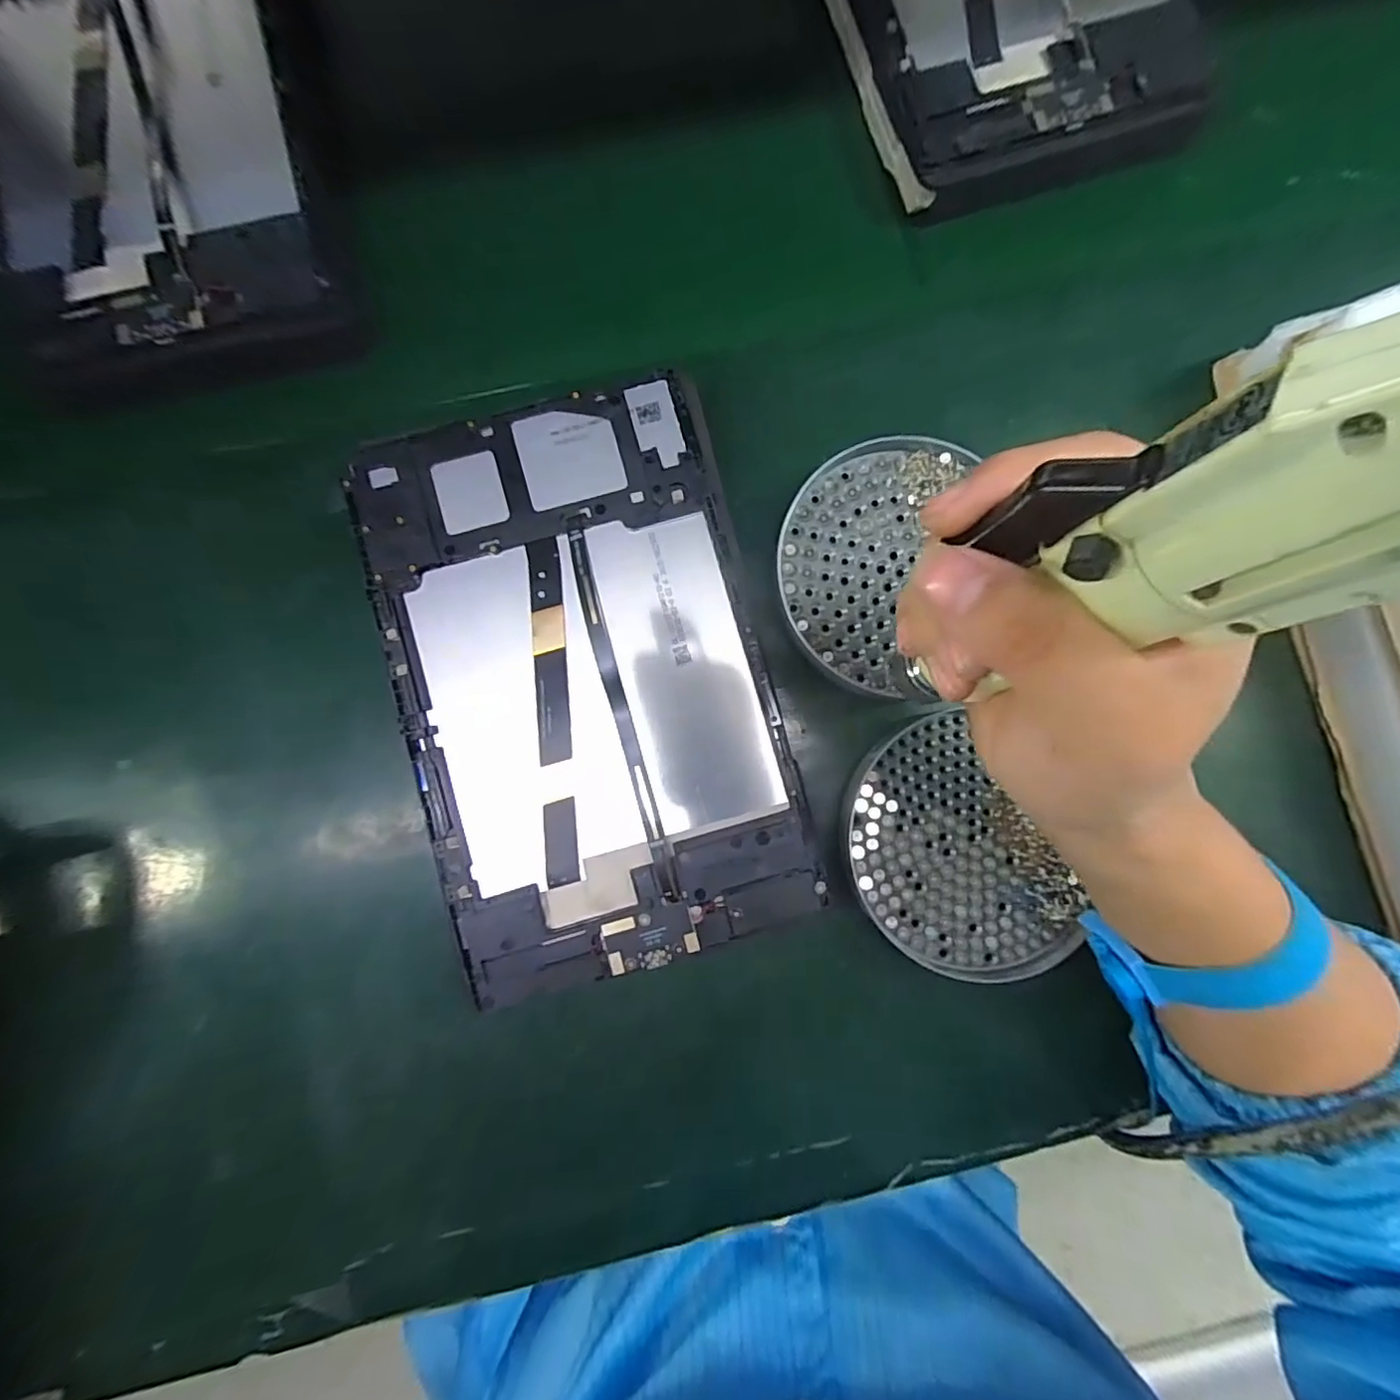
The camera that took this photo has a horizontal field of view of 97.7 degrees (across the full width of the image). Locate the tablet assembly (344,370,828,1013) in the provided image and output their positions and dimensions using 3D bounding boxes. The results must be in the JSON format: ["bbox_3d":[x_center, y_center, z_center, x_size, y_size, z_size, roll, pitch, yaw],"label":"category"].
[{"bbox_3d":[-0.047,-0.009,0.256,0.149,0.010,0.234,-15,87,-5],"label":"tablet assembly"}]

